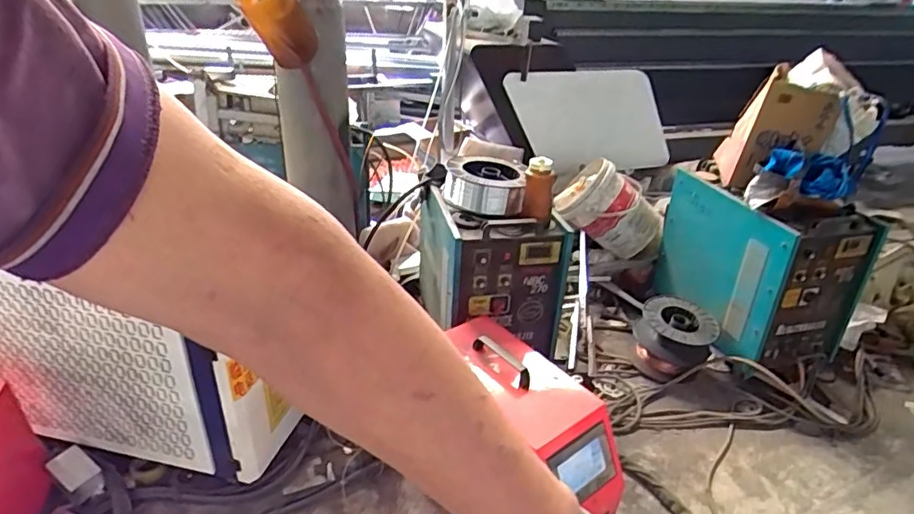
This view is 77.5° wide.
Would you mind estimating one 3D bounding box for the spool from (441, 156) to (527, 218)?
[{"bbox_3d":[0.079,-0.219,1.834,0.241,0.145,0.266,2,26,-4],"label":"spool"}]

